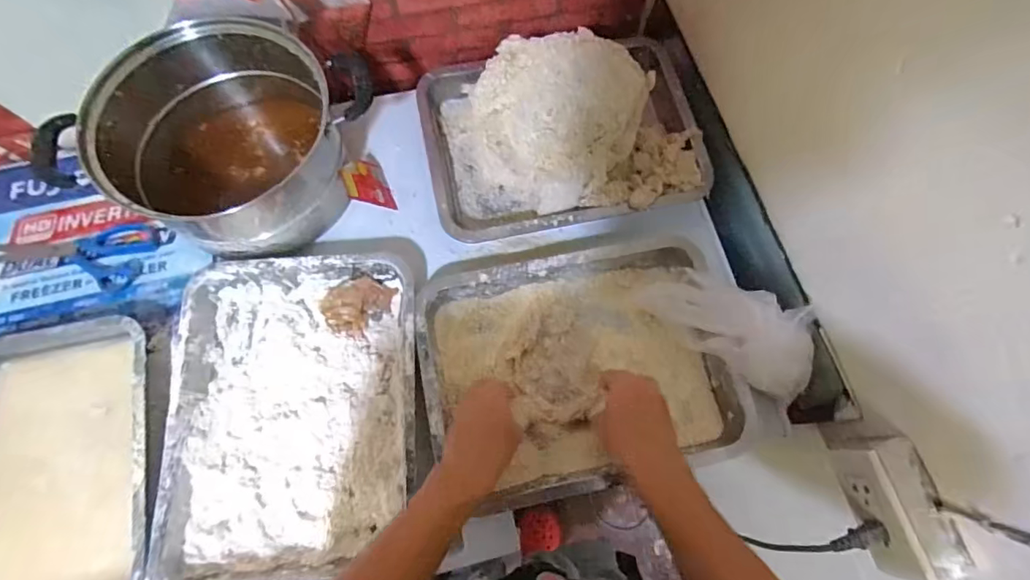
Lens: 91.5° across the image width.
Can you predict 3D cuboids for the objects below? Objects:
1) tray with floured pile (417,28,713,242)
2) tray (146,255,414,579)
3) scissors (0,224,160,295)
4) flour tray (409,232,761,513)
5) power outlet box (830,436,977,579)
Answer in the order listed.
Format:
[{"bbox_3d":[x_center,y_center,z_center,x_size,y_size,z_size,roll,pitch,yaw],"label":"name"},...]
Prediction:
[{"bbox_3d":[0.062,-0.205,0.602,0.338,0.181,0.228,-8,71,-3],"label":"tray with floured pile"},{"bbox_3d":[-0.241,0.137,0.559,0.255,0.052,0.344,-2,71,-2],"label":"tray"},{"bbox_3d":[-0.563,-0.056,0.633,0.204,0.014,0.088,12,71,4],"label":"scissors"},{"bbox_3d":[0.070,0.073,0.589,0.337,0.058,0.293,-11,72,-4],"label":"flour tray"},{"bbox_3d":[0.370,0.208,0.487,0.051,0.060,0.125,-17,72,-6],"label":"power outlet box"}]

